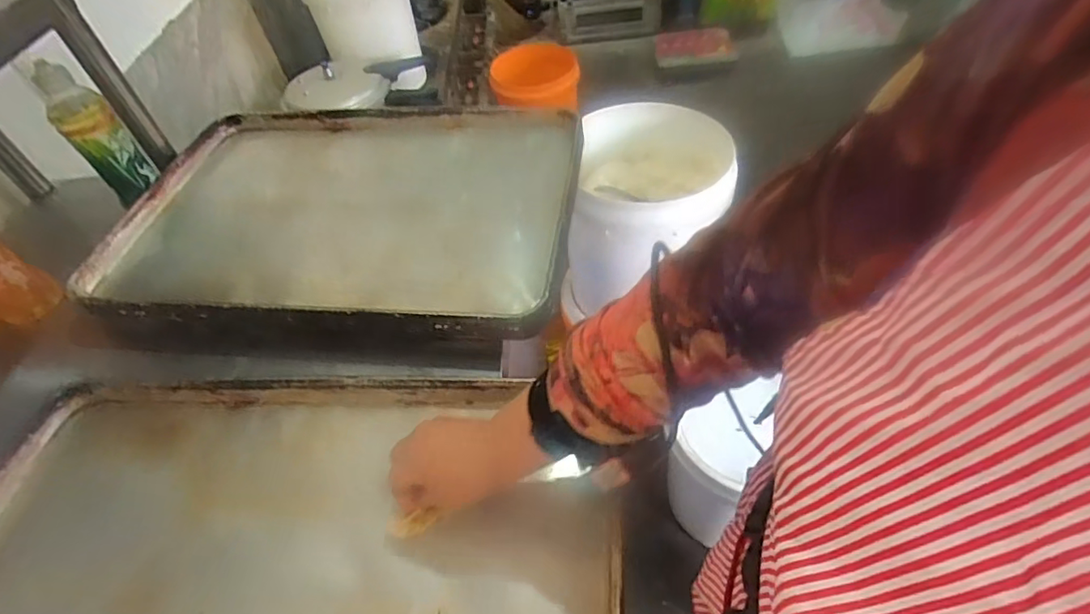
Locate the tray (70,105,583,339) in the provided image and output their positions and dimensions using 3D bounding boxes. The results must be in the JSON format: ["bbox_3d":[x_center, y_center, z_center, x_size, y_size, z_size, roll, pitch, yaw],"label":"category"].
[{"bbox_3d":[-0.265,-0.135,0.762,0.607,0.052,0.417,3,51,8],"label":"tray"}]

